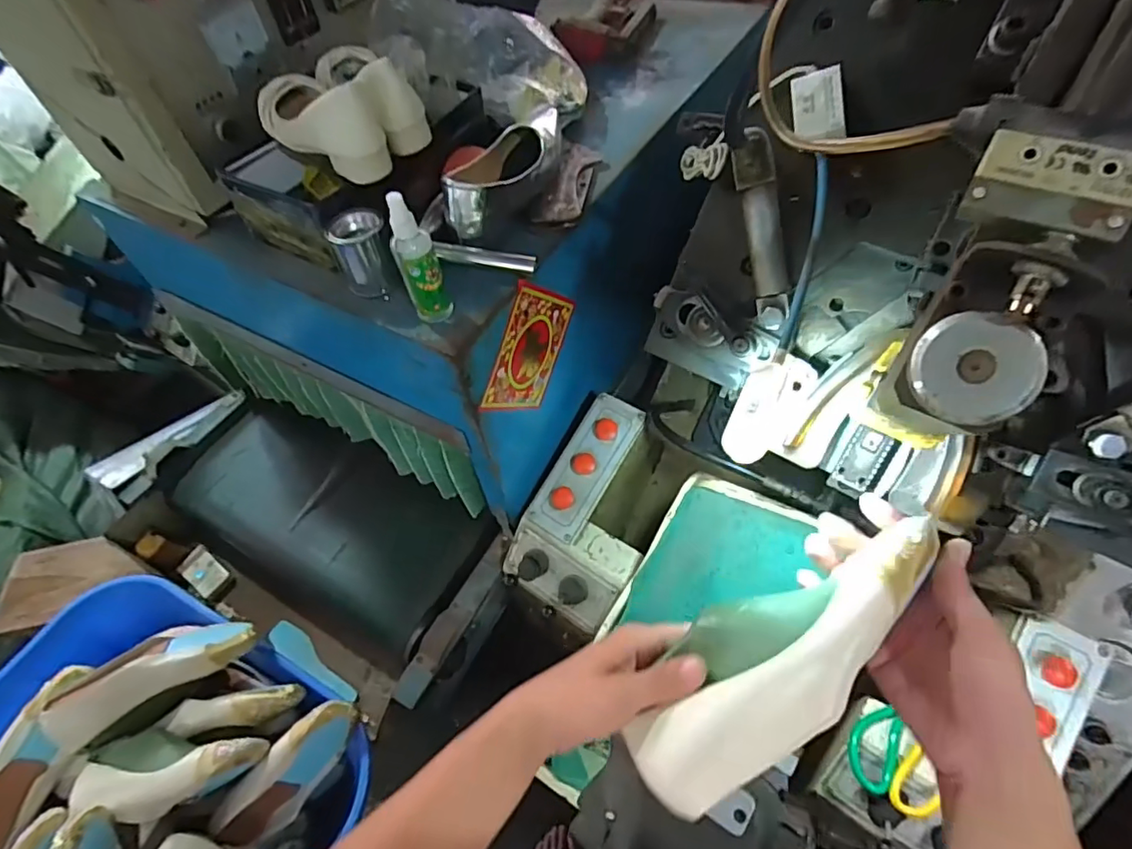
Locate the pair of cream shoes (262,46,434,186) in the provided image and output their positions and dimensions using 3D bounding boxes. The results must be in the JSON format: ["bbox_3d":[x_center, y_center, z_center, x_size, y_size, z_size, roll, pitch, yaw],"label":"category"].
[{"bbox_3d":[-0.255,-0.357,0.629,0.139,0.082,0.193,-35,60,-18],"label":"pair of cream shoes"}]

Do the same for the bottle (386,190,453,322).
[{"bbox_3d":[-0.145,-0.158,0.561,0.038,0.138,0.033,-20,56,-9],"label":"bottle"}]

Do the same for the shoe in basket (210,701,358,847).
[{"bbox_3d":[-0.360,0.451,0.726,0.065,0.068,0.229,42,96,28],"label":"shoe in basket"}]

